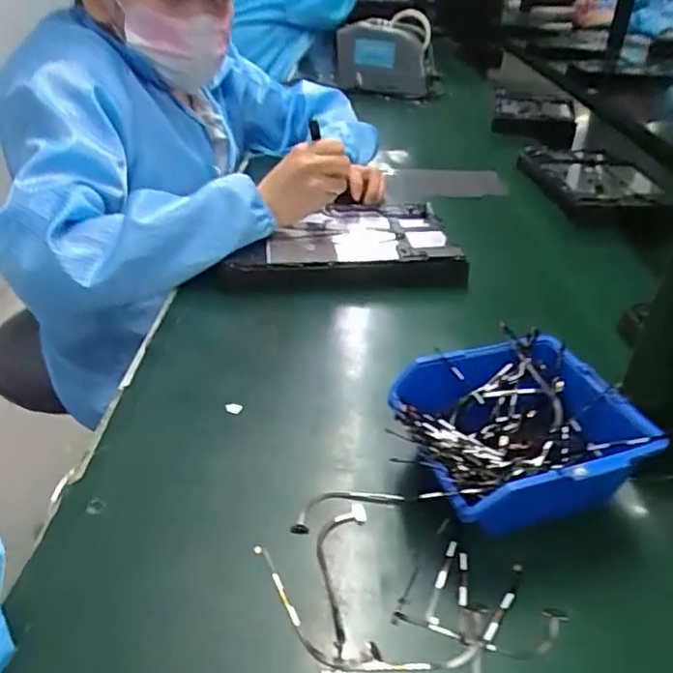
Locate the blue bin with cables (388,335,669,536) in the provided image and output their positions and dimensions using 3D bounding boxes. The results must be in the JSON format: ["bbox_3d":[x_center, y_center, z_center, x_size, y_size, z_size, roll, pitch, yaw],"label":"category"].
[{"bbox_3d":[0.109,0.065,0.359,0.129,0.063,0.121,-10,35,-15],"label":"blue bin with cables"}]

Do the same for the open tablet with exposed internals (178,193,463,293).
[{"bbox_3d":[-0.003,-0.098,0.633,0.248,0.033,0.162,-1,34,-3],"label":"open tablet with exposed internals"}]

